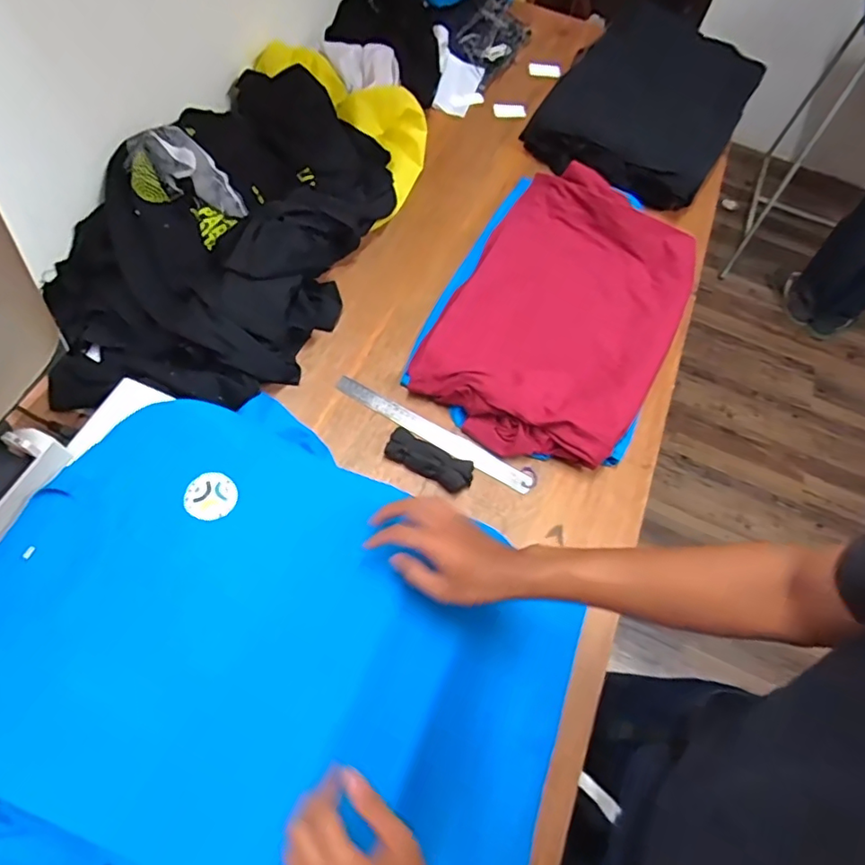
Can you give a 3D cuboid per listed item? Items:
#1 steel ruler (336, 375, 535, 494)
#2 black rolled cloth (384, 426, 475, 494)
[{"bbox_3d":[0.000,0.000,0.817,0.322,0.006,0.032,29,66,9],"label":"steel ruler"},{"bbox_3d":[-0.002,0.036,0.773,0.128,0.030,0.052,26,63,10],"label":"black rolled cloth"}]

